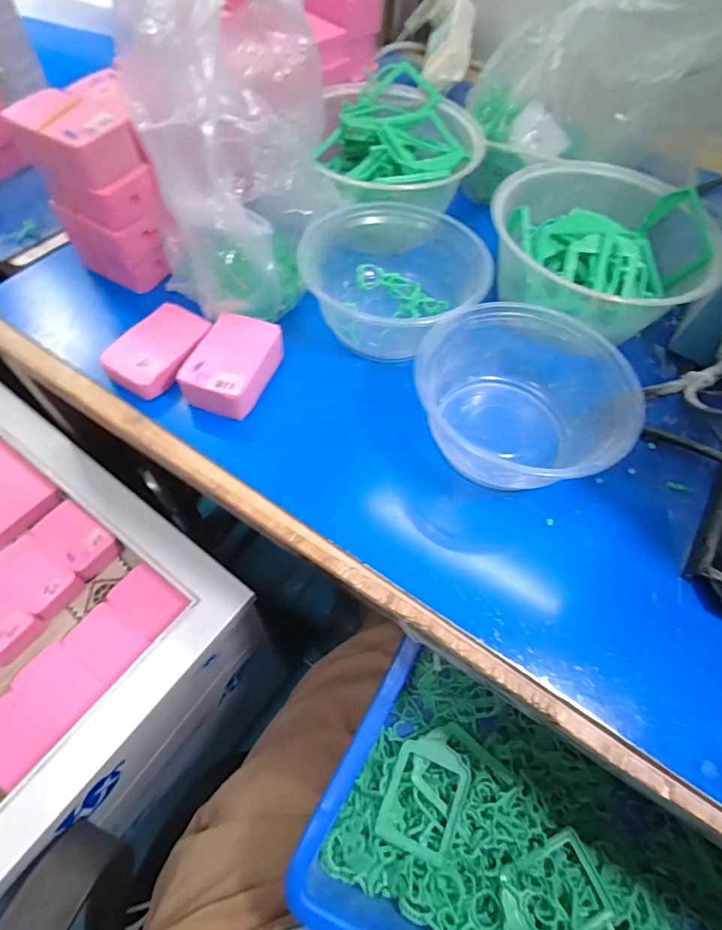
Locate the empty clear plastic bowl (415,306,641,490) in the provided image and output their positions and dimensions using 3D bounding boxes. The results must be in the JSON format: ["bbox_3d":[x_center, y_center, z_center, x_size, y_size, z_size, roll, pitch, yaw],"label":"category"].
[{"bbox_3d":[0.100,-0.043,0.319,0.126,0.060,0.120,-18,63,-14],"label":"empty clear plastic bowl"}]

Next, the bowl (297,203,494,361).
[{"bbox_3d":[0.022,-0.140,0.368,0.124,0.065,0.114,2,60,-3],"label":"bowl"}]

